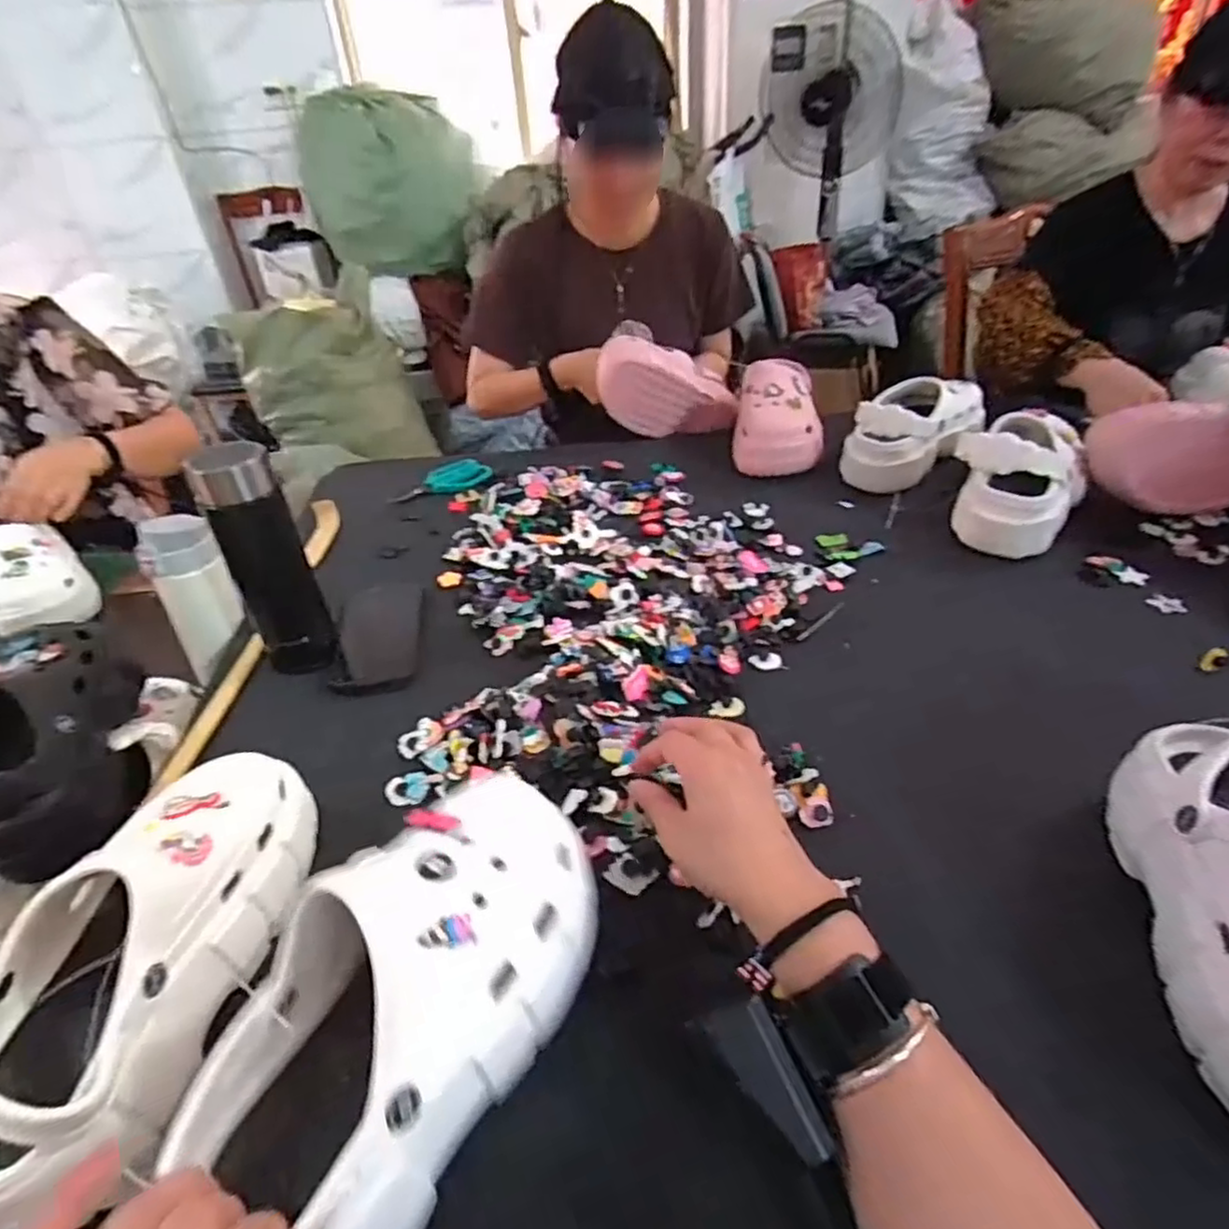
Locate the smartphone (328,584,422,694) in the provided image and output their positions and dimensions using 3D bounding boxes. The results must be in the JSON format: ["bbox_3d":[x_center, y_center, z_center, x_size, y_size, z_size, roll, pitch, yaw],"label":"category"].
[{"bbox_3d":[-0.237,0.021,0.696,0.083,0.010,0.166,-10,37,-7],"label":"smartphone"}]

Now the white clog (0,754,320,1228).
[{"bbox_3d":[-0.268,0.183,0.391,0.115,0.106,0.242,1,37,7],"label":"white clog"}]

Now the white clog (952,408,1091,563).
[{"bbox_3d":[0.463,-0.165,0.778,0.125,0.108,0.211,20,43,29],"label":"white clog"}]

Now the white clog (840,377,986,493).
[{"bbox_3d":[0.387,-0.240,0.889,0.120,0.100,0.208,24,45,33],"label":"white clog"}]

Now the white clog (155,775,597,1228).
[{"bbox_3d":[-0.096,0.177,0.329,0.099,0.094,0.226,17,42,26],"label":"white clog"}]

